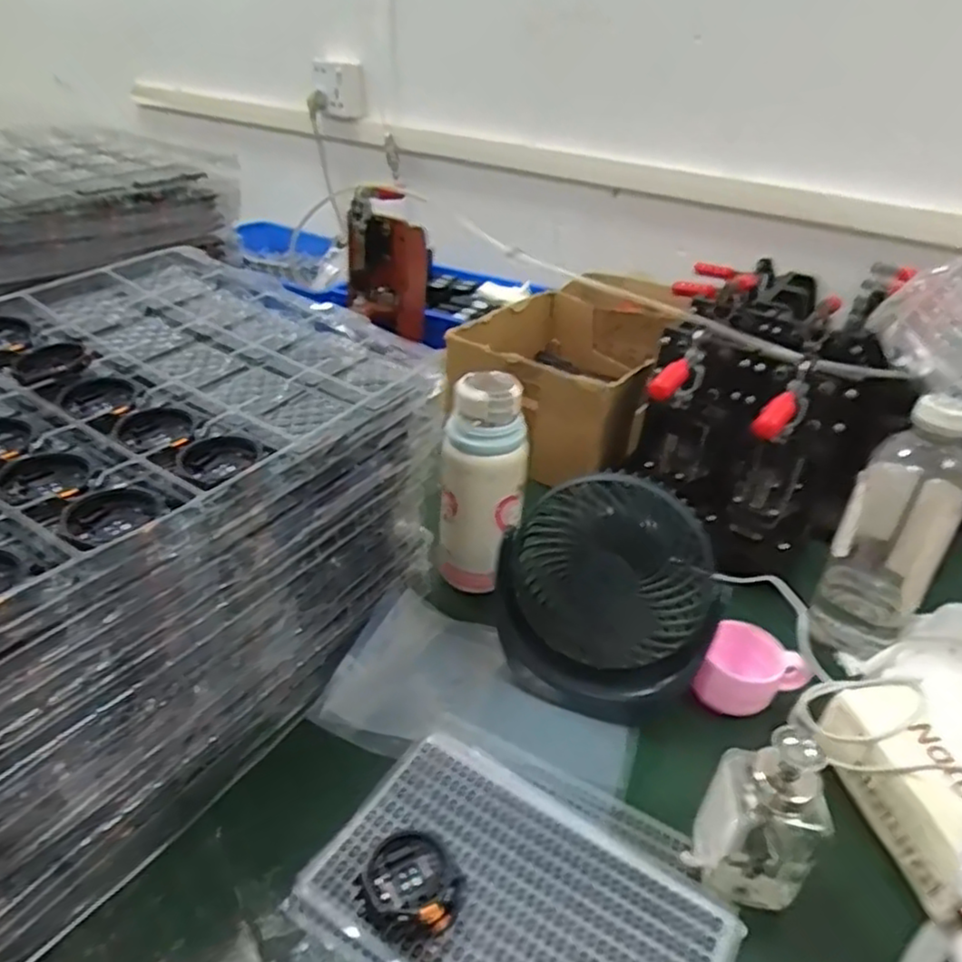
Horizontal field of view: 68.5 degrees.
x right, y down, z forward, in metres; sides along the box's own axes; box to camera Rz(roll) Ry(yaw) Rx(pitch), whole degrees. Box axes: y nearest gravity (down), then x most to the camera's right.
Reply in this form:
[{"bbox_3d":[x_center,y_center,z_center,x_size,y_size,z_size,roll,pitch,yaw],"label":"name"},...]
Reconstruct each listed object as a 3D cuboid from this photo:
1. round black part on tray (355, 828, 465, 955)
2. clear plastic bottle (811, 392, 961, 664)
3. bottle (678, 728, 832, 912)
[{"bbox_3d":[-0.041,0.233,0.404,0.051,0.030,0.047,4,31,-3],"label":"round black part on tray"},{"bbox_3d":[0.350,0.040,0.600,0.078,0.231,0.082,22,35,25],"label":"clear plastic bottle"},{"bbox_3d":[0.166,0.198,0.415,0.066,0.115,0.046,23,35,25],"label":"bottle"}]

